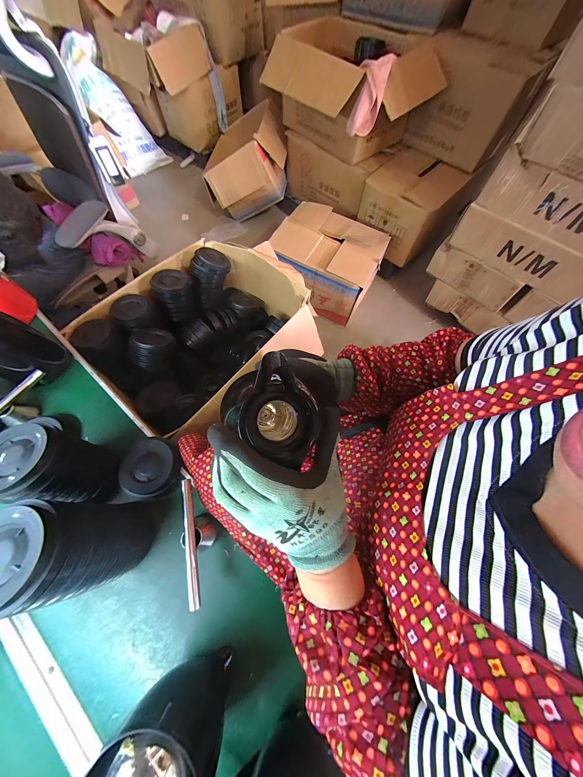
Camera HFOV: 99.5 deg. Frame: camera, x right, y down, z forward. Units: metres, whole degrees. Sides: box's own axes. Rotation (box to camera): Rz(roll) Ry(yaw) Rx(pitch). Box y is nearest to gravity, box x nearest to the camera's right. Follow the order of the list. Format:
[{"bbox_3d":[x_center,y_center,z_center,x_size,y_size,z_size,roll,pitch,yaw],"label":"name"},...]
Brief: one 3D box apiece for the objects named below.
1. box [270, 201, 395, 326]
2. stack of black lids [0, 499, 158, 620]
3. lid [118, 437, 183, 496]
[{"bbox_3d":[0.204,-0.770,1.508,0.606,0.345,0.473,27,69,10],"label":"box"},{"bbox_3d":[-0.328,0.239,0.387,0.133,0.224,0.122,2,67,-1],"label":"stack of black lids"},{"bbox_3d":[-0.299,0.165,0.526,0.114,0.034,0.114,1,67,-1],"label":"lid"}]

